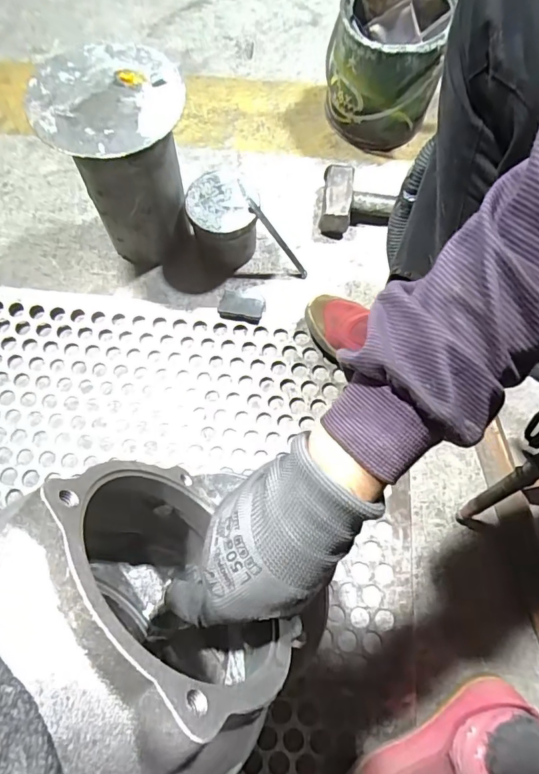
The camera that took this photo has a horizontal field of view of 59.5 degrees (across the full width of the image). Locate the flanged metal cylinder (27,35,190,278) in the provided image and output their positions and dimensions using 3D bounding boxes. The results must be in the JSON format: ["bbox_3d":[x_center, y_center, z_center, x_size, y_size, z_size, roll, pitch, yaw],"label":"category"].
[{"bbox_3d":[-0.165,-0.254,0.563,0.150,0.214,0.148,1,71,-1],"label":"flanged metal cylinder"}]

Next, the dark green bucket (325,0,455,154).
[{"bbox_3d":[0.158,-0.444,0.656,0.151,0.168,0.124,12,71,2],"label":"dark green bucket"}]

